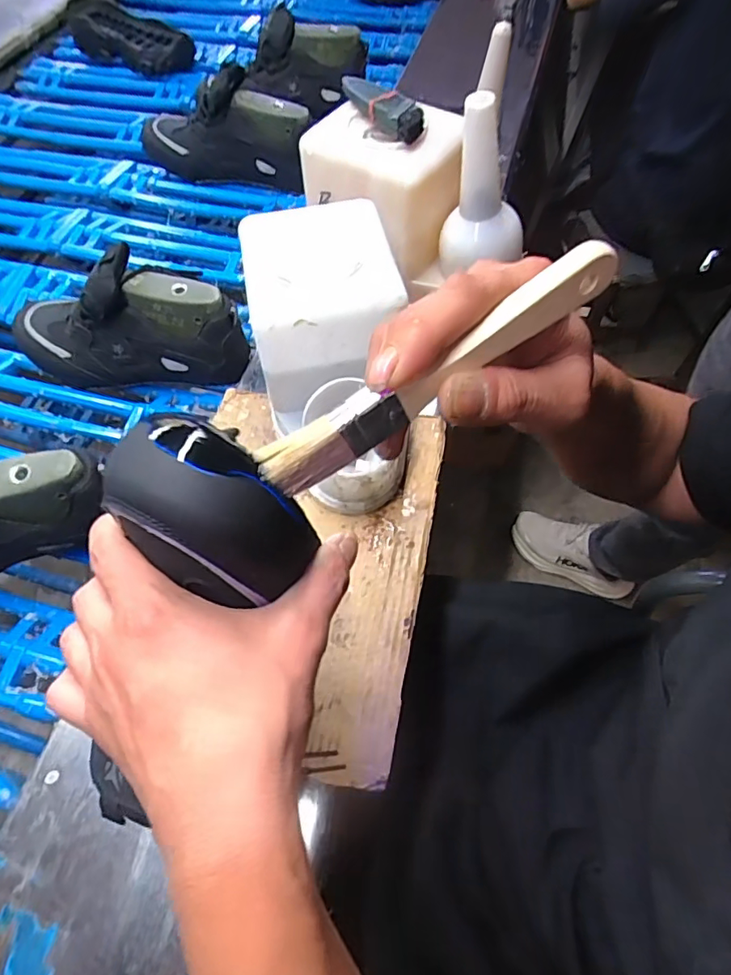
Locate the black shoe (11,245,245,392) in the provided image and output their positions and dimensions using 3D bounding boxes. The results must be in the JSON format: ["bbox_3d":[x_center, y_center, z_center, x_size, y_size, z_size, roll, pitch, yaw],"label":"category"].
[{"bbox_3d":[-0.272,-0.181,0.594,0.286,0.142,0.084,8,61,6],"label":"black shoe"}]

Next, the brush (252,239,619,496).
[{"bbox_3d":[0.029,-0.046,0.211,0.157,0.021,0.014,-34,64,2],"label":"brush"}]

